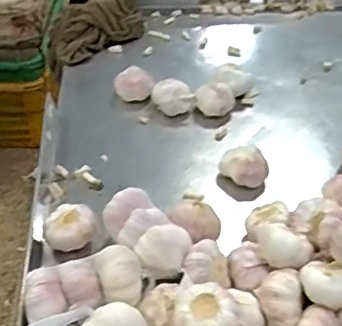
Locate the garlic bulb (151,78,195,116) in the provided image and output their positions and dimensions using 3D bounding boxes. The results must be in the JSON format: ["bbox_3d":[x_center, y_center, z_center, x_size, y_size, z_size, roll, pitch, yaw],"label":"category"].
[{"bbox_3d":[0.000,-0.096,0.894,0.056,0.049,0.050,-13,43,-17],"label":"garlic bulb"}]

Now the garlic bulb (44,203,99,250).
[{"bbox_3d":[-0.113,0.077,0.693,0.055,0.039,0.048,1,41,-2],"label":"garlic bulb"}]

